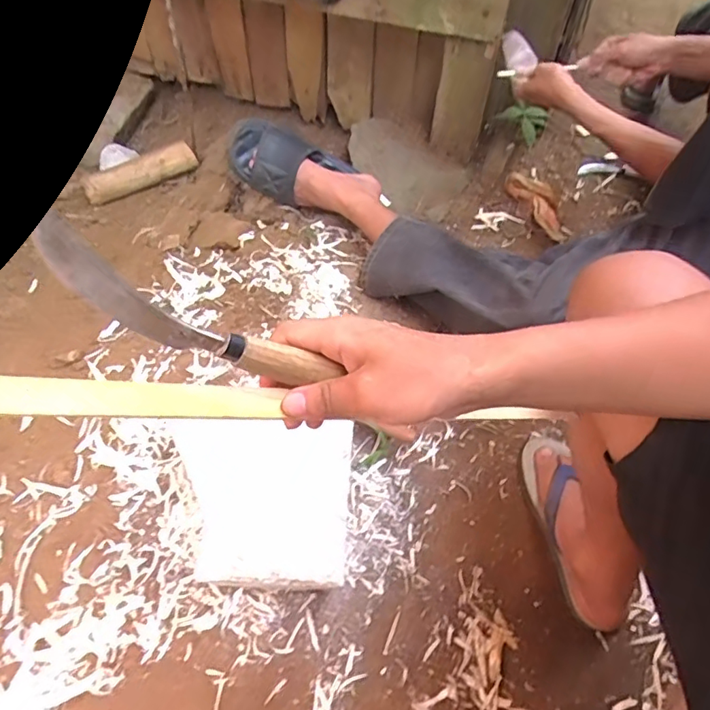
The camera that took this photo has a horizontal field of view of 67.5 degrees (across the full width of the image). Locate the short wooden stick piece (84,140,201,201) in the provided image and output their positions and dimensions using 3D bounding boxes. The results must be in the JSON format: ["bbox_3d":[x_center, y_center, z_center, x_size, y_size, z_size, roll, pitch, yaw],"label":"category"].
[{"bbox_3d":[-0.436,-0.372,1.086,0.228,0.060,0.048,-22,61,-14],"label":"short wooden stick piece"}]

